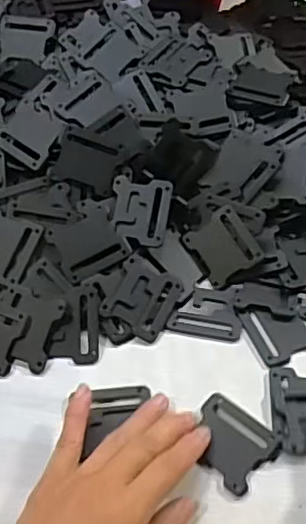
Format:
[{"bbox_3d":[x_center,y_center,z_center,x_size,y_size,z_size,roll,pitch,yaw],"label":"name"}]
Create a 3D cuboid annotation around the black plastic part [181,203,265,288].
[{"bbox_3d":[0.050,-0.011,0.440,0.042,0.004,0.048,-34,75,10],"label":"black plastic part"}]

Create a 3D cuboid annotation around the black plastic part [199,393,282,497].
[{"bbox_3d":[0.046,0.108,0.367,0.050,0.005,0.043,37,61,25],"label":"black plastic part"}]

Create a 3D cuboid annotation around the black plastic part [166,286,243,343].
[{"bbox_3d":[0.039,0.034,0.425,0.047,0.004,0.042,9,53,7],"label":"black plastic part"}]

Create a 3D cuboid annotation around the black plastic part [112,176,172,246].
[{"bbox_3d":[-0.009,-0.037,0.440,0.043,0.004,0.049,7,74,5],"label":"black plastic part"}]

